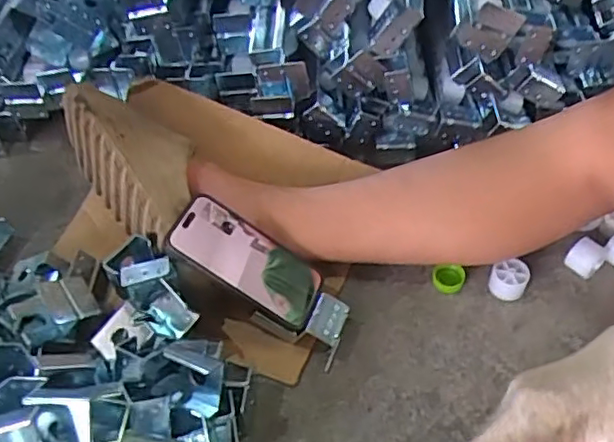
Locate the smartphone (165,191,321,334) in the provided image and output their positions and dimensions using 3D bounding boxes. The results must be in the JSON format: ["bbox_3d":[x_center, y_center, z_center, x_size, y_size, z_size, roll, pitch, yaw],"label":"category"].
[{"bbox_3d":[-0.054,0.037,0.565,0.144,0.011,0.074,34,47,-9],"label":"smartphone"}]

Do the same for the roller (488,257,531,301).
[{"bbox_3d":[0.196,0.057,0.596,0.034,0.034,0.031,-2,49,2],"label":"roller"}]

